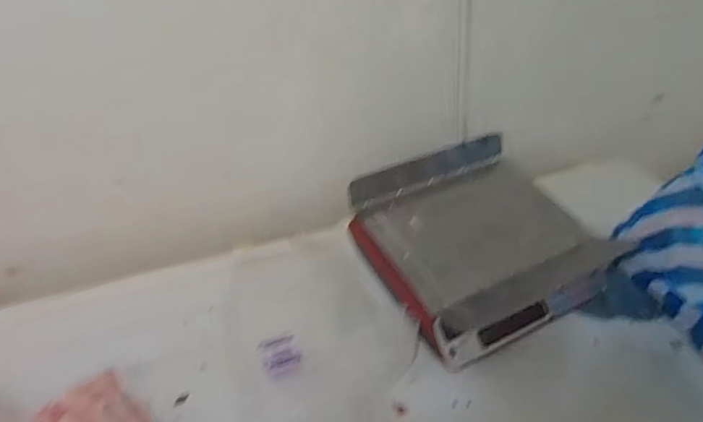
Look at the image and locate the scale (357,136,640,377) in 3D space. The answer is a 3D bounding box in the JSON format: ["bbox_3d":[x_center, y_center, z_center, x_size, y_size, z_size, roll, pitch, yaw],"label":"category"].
[{"bbox_3d":[0.217,0.042,0.882,0.352,0.116,0.343,-20,46,-21],"label":"scale"}]

